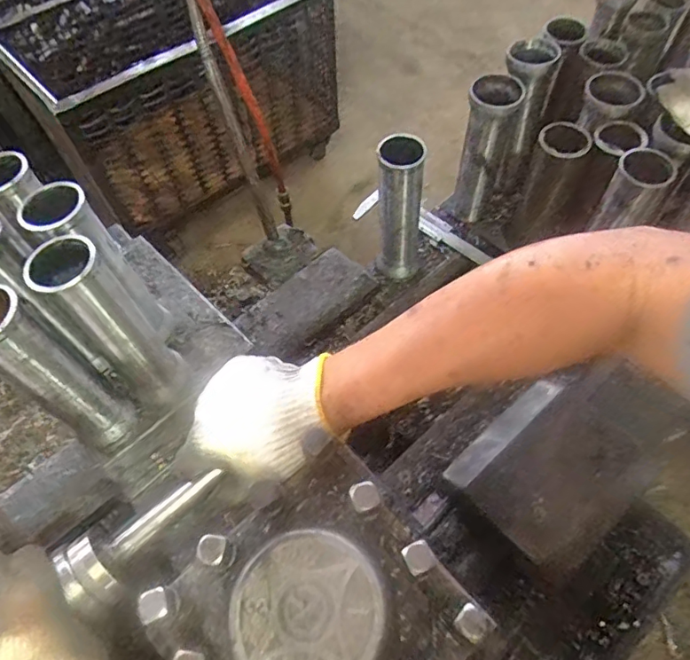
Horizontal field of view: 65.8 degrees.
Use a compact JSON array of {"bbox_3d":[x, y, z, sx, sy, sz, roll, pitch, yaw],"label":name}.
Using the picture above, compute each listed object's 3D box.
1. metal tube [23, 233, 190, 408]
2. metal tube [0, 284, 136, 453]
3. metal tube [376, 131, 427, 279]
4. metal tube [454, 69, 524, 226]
[{"bbox_3d":[-0.195,-0.002,0.460,0.061,0.185,0.057,30,66,20],"label":"metal tube"},{"bbox_3d":[-0.240,0.037,0.439,0.056,0.195,0.048,35,68,22],"label":"metal tube"},{"bbox_3d":[0.064,-0.138,0.629,0.052,0.183,0.049,-1,59,4],"label":"metal tube"},{"bbox_3d":[0.175,-0.220,0.671,0.056,0.182,0.055,18,62,14],"label":"metal tube"}]

